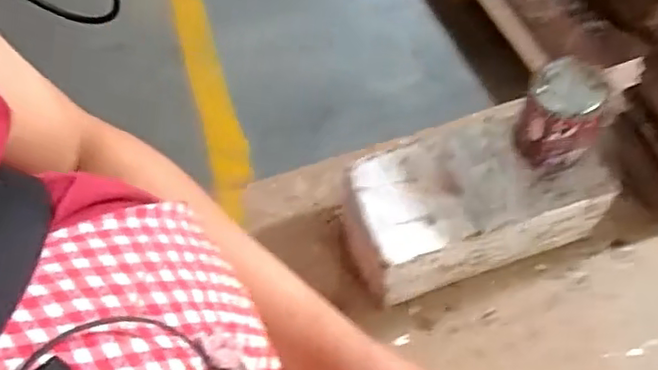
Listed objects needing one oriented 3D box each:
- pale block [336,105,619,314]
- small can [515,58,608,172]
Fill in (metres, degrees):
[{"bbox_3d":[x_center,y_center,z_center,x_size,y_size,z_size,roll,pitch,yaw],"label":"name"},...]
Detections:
[{"bbox_3d":[0.128,0.018,0.588,0.236,0.097,0.118,-18,63,-8],"label":"pale block"},{"bbox_3d":[0.197,-0.061,0.536,0.061,0.075,0.071,18,64,11],"label":"small can"}]

